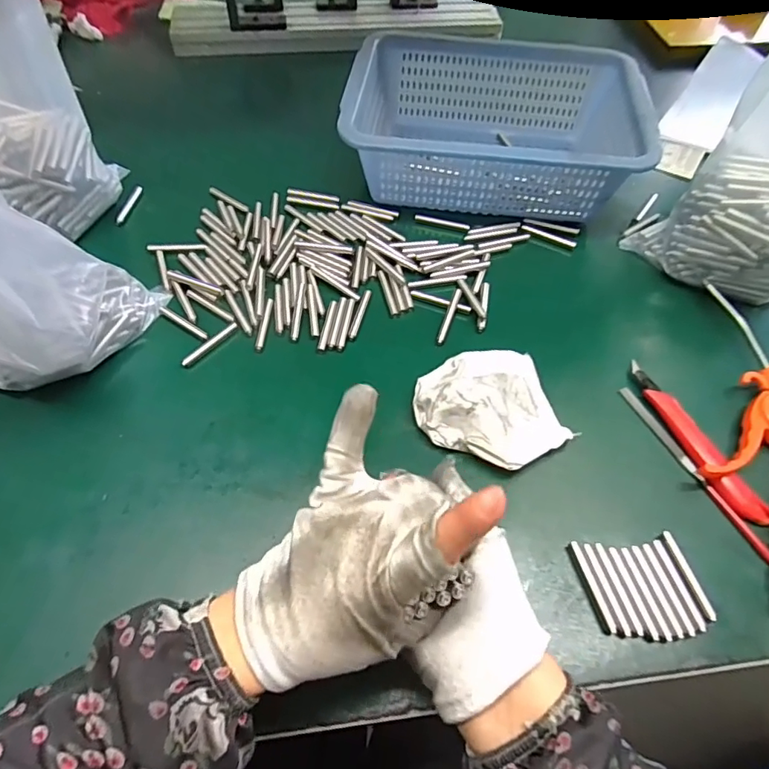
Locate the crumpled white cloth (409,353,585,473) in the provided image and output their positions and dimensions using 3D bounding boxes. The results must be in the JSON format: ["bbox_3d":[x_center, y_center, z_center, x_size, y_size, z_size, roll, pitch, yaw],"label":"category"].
[{"bbox_3d":[0.084,0.017,0.402,0.108,0.030,0.102,-23,60,-17],"label":"crumpled white cloth"}]

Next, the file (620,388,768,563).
[{"bbox_3d":[0.233,0.062,0.388,0.010,0.009,0.155,-21,59,-15],"label":"file"}]

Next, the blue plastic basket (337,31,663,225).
[{"bbox_3d":[0.121,-0.294,0.583,0.309,0.092,0.227,6,56,2],"label":"blue plastic basket"}]

